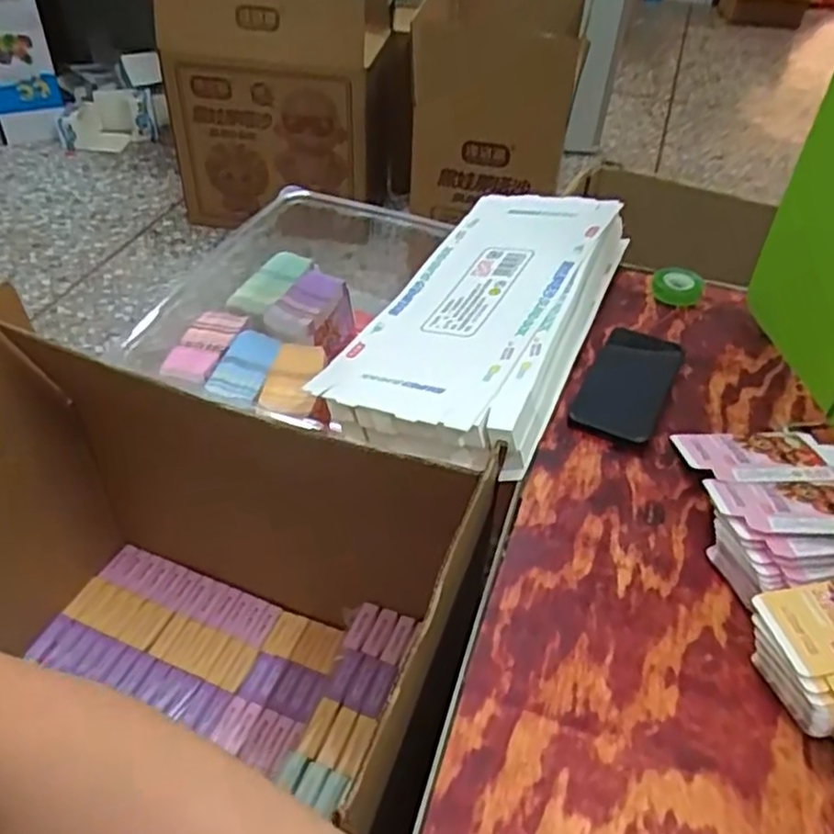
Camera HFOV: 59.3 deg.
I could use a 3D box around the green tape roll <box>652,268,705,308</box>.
[{"bbox_3d":[0.302,-0.151,0.848,0.056,0.025,0.050,21,46,16],"label":"green tape roll"}]

